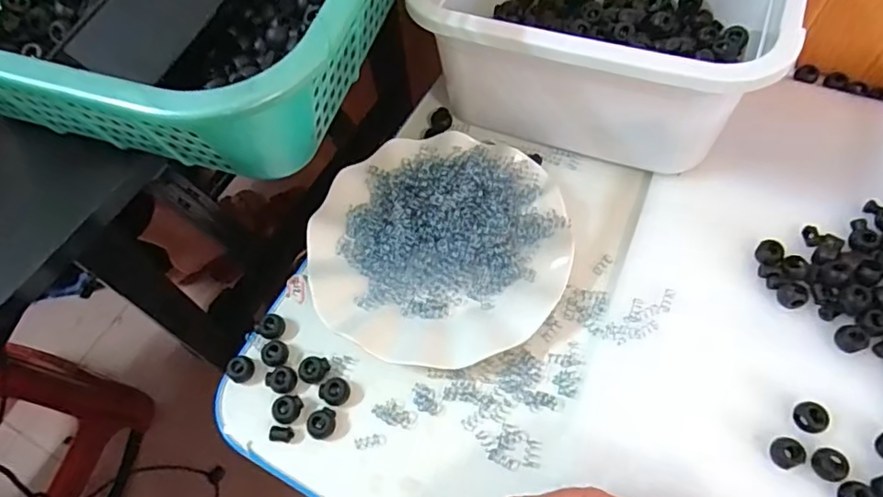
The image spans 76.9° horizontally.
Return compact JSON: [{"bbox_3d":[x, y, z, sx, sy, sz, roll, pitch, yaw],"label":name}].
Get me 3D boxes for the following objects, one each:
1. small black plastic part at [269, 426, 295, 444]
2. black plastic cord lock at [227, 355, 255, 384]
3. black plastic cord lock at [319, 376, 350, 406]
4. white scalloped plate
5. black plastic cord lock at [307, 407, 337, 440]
[{"bbox_3d":[-0.102,0.119,0.356,0.014,0.010,0.009,1,62,4],"label":"small black plastic part"},{"bbox_3d":[-0.135,0.081,0.373,0.015,0.009,0.017,22,66,15],"label":"black plastic cord lock"},{"bbox_3d":[-0.069,0.093,0.365,0.017,0.011,0.018,-2,62,3],"label":"black plastic cord lock"},{"bbox_3d":[-0.002,-0.008,0.400,0.178,0.023,0.178,-2,62,3],"label":"white scalloped plate"},{"bbox_3d":[-0.076,0.112,0.356,0.019,0.011,0.016,-36,65,-14],"label":"black plastic cord lock"}]

